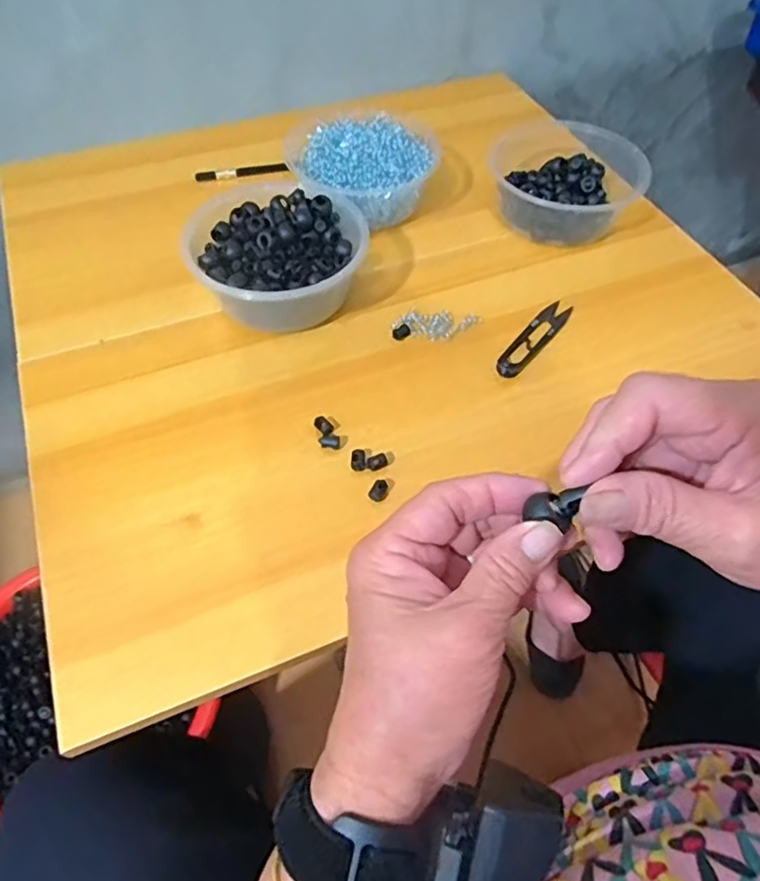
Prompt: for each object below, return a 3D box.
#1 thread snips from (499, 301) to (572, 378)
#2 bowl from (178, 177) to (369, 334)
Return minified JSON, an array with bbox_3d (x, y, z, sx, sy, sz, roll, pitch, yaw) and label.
[{"bbox_3d":[0.124,-0.083,0.488,0.022,0.004,0.100,33,60,20],"label":"thread snips"},{"bbox_3d":[-0.085,-0.149,0.500,0.137,0.059,0.135,1,54,-1],"label":"bowl"}]

